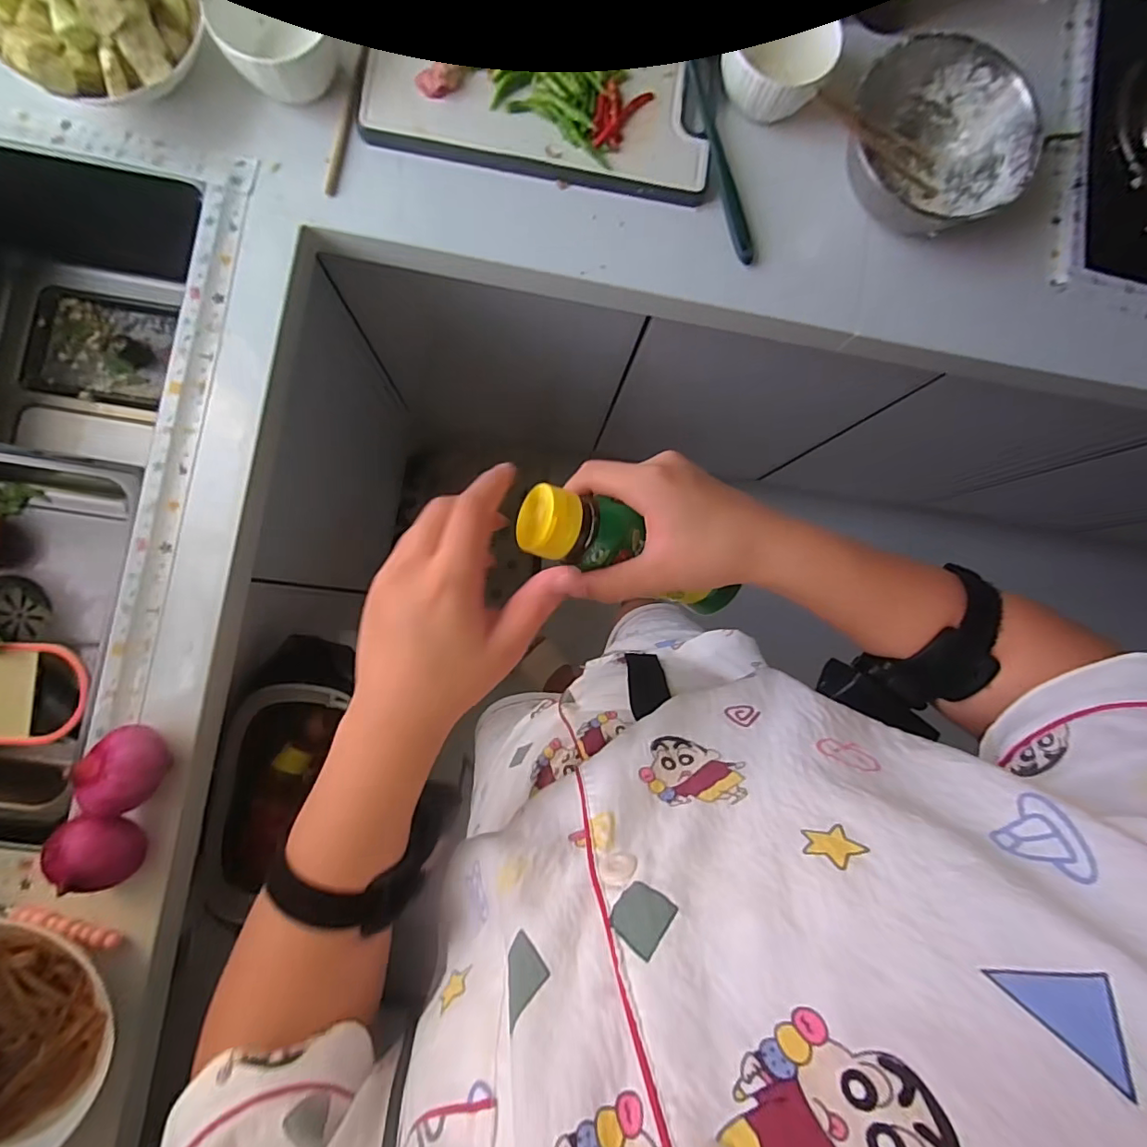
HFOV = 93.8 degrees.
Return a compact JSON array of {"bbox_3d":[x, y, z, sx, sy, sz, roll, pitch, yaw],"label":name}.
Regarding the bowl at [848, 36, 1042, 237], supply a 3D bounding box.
[{"bbox_3d":[0.382,-0.454,0.587,0.176,0.095,0.185,0,88,-6],"label":"bowl"}]

